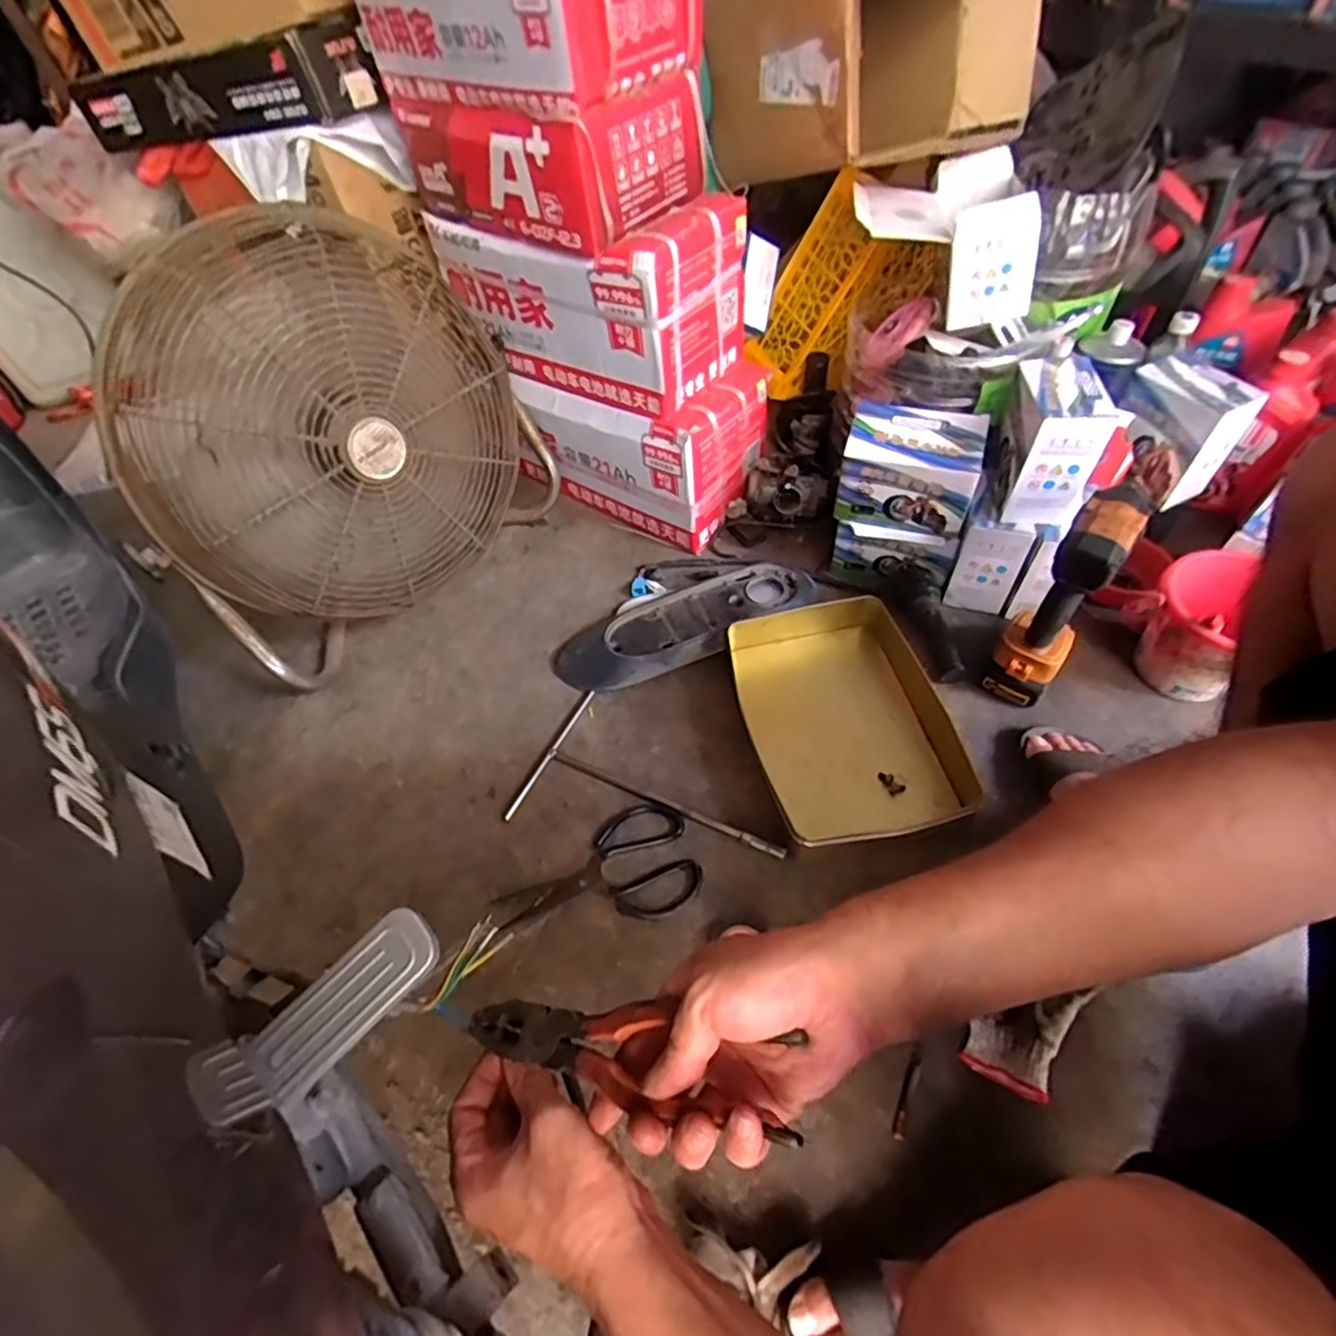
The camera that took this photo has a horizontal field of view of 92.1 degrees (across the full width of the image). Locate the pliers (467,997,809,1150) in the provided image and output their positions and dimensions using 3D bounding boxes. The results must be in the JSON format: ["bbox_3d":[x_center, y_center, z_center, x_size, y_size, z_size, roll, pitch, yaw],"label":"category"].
[{"bbox_3d":[-0.027,0.193,0.331,0.195,0.012,0.045,-6,48,31],"label":"pliers"}]

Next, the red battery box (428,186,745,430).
[{"bbox_3d":[-0.112,-0.524,0.890,0.390,0.193,0.198,26,59,24],"label":"red battery box"}]

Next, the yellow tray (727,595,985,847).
[{"bbox_3d":[0.202,0.050,0.751,0.220,0.051,0.309,-12,52,-4],"label":"yellow tray"}]

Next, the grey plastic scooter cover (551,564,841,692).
[{"bbox_3d":[0.026,-0.079,0.881,0.380,0.048,0.177,-17,52,-8],"label":"grey plastic scooter cover"}]

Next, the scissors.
[{"bbox_3d":[-0.074,0.216,0.681,0.205,0.012,0.120,-17,52,-7],"label":"scissors"}]

